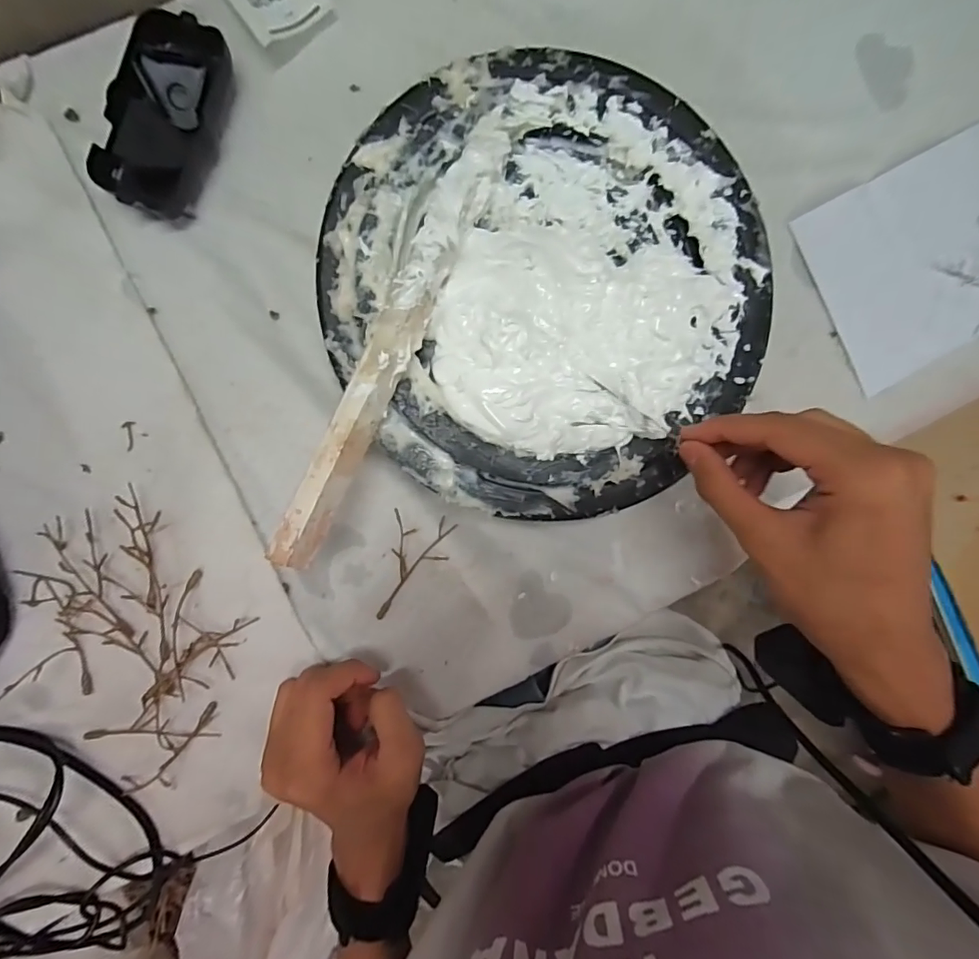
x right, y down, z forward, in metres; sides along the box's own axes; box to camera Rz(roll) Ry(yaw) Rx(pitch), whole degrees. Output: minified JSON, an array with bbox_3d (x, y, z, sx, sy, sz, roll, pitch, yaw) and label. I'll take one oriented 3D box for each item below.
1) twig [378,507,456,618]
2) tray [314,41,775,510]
[{"bbox_3d":[-0.048,0.060,0.328,0.040,0.018,0.076,10,92,-8],"label":"twig"},{"bbox_3d":[0.037,-0.113,0.312,0.263,0.052,0.260,-5,94,-7],"label":"tray"}]

